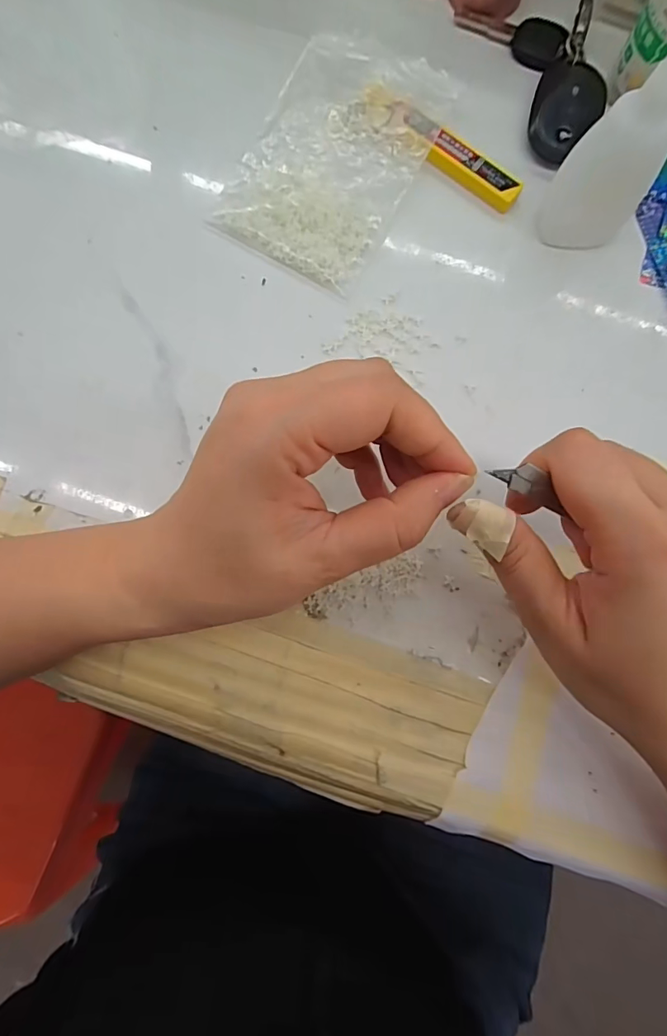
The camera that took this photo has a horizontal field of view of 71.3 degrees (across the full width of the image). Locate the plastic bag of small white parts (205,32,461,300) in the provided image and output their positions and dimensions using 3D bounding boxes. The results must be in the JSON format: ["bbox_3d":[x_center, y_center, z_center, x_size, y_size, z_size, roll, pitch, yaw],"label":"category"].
[{"bbox_3d":[0.000,-0.194,0.250,0.086,0.019,0.124,29,83,3],"label":"plastic bag of small white parts"}]

